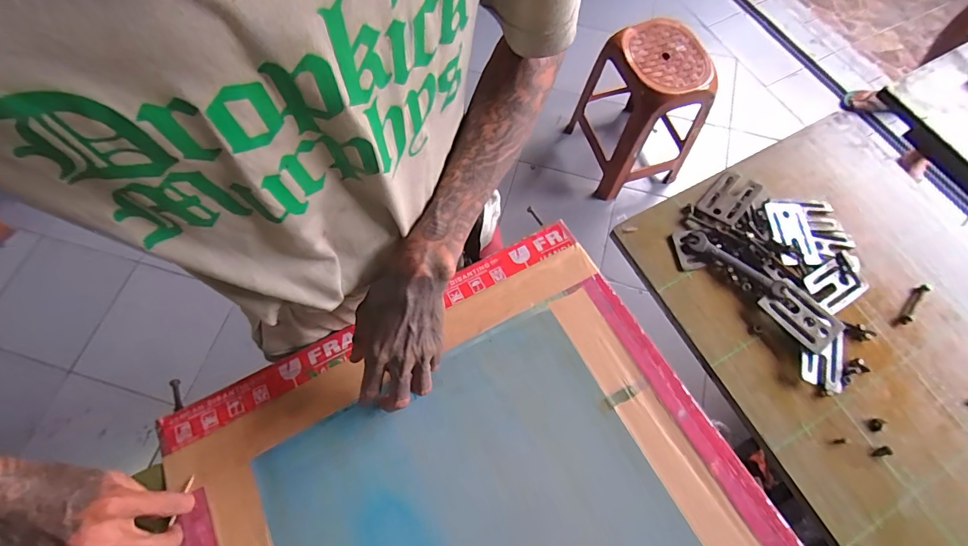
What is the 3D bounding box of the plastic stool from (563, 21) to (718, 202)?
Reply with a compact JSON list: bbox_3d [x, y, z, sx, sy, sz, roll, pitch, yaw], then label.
[{"bbox_3d":[0.550,-0.562,1.496,0.343,0.461,0.376,-24,71,-9],"label":"plastic stool"}]

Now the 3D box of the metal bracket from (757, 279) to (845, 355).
[{"bbox_3d":[0.372,0.049,0.496,0.051,0.006,0.081,-39,73,-2],"label":"metal bracket"}]

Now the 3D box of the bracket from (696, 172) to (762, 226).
[{"bbox_3d":[0.325,-0.100,0.560,0.050,0.015,0.081,41,73,15],"label":"bracket"}]

